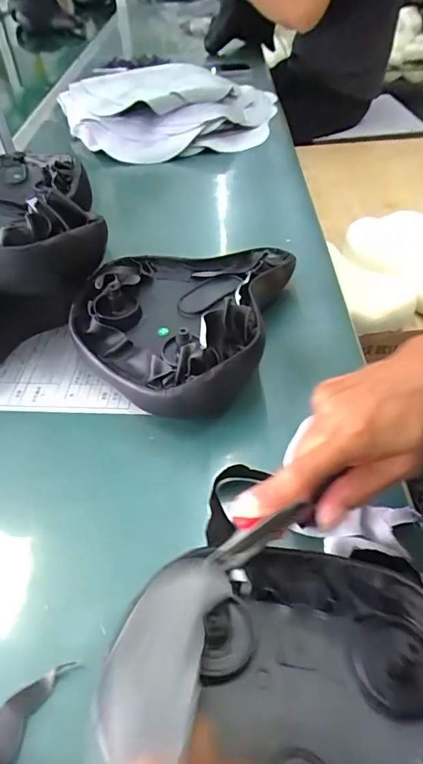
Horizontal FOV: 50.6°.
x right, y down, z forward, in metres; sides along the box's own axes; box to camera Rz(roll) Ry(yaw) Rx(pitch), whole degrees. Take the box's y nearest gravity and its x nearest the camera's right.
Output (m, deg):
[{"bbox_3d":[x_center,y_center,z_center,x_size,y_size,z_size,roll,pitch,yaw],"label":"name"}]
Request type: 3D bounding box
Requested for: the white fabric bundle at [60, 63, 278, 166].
[{"bbox_3d":[-0.071,-0.512,0.831,0.368,0.080,0.338,0,48,4],"label":"white fabric bundle"}]

